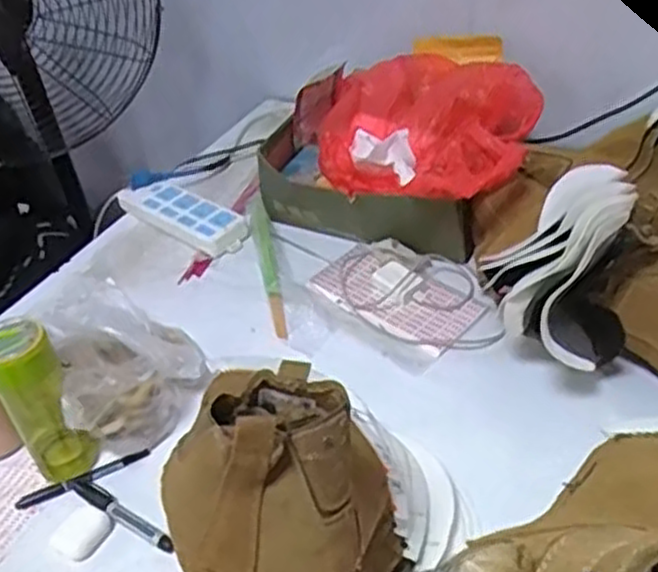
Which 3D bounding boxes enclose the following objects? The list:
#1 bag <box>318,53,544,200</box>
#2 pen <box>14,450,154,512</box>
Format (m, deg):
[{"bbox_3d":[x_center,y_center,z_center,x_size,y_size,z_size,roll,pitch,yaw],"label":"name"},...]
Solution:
[{"bbox_3d":[0.132,-0.233,1.066,0.301,0.102,0.346,9,42,18],"label":"bag"},{"bbox_3d":[-0.263,0.207,0.823,0.141,0.007,0.015,-19,41,-14],"label":"pen"}]

